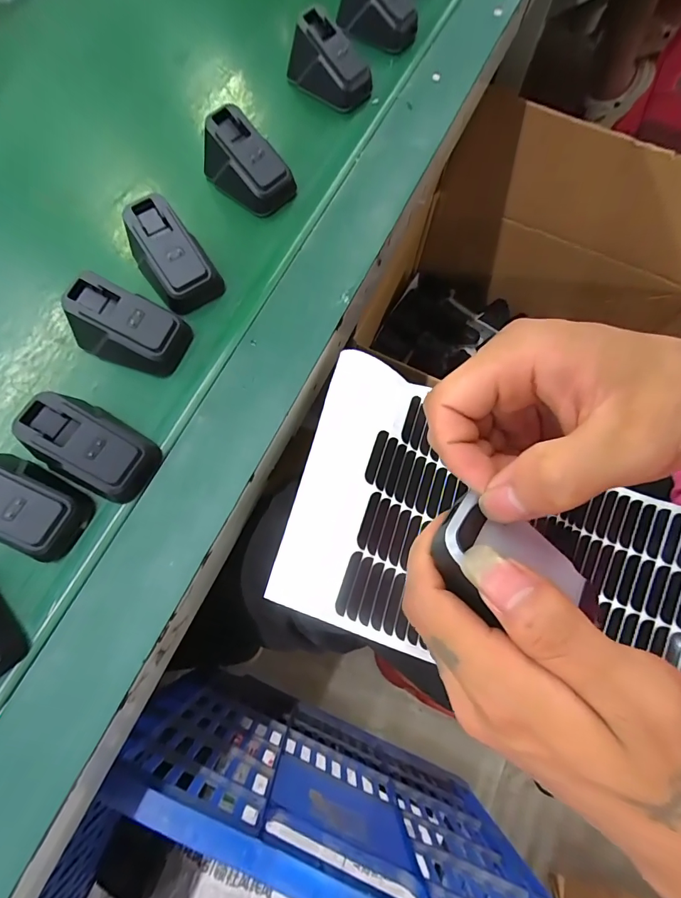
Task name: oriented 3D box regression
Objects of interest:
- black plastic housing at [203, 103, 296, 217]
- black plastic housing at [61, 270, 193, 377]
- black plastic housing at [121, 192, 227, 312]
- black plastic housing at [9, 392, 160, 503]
[{"bbox_3d":[-0.069,-0.210,0.307,0.063,0.040,0.039,38,76,12],"label":"black plastic housing"},{"bbox_3d":[-0.136,-0.077,0.266,0.067,0.042,0.041,12,72,4],"label":"black plastic housing"},{"bbox_3d":[-0.114,-0.130,0.281,0.041,0.039,0.062,-34,75,-10],"label":"black plastic housing"},{"bbox_3d":[-0.144,-0.003,0.242,0.065,0.042,0.048,32,75,10],"label":"black plastic housing"}]

